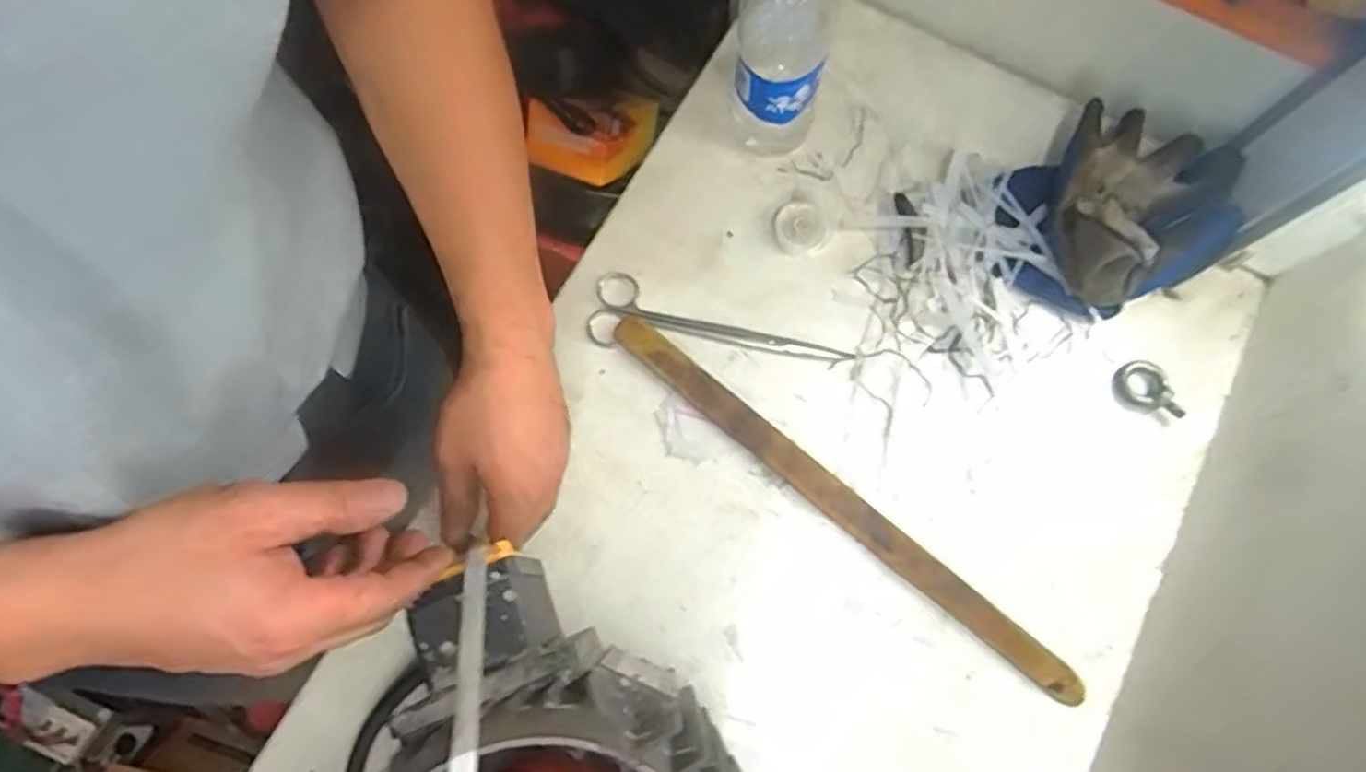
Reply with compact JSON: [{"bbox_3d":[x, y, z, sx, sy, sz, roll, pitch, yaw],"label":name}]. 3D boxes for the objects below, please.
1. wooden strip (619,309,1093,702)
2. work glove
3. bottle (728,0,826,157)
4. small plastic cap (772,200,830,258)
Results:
[{"bbox_3d":[0.106,0.080,0.501,0.389,0.007,0.024,40,79,8],"label":"wooden strip"},{"bbox_3d":[0.319,-0.140,0.524,0.141,0.072,0.181,35,78,7],"label":"work glove"},{"bbox_3d":[0.069,-0.236,0.476,0.066,0.210,0.072,5,76,0],"label":"bottle"},{"bbox_3d":[0.091,-0.122,0.554,0.042,0.010,0.044,0,76,-1],"label":"small plastic cap"}]

